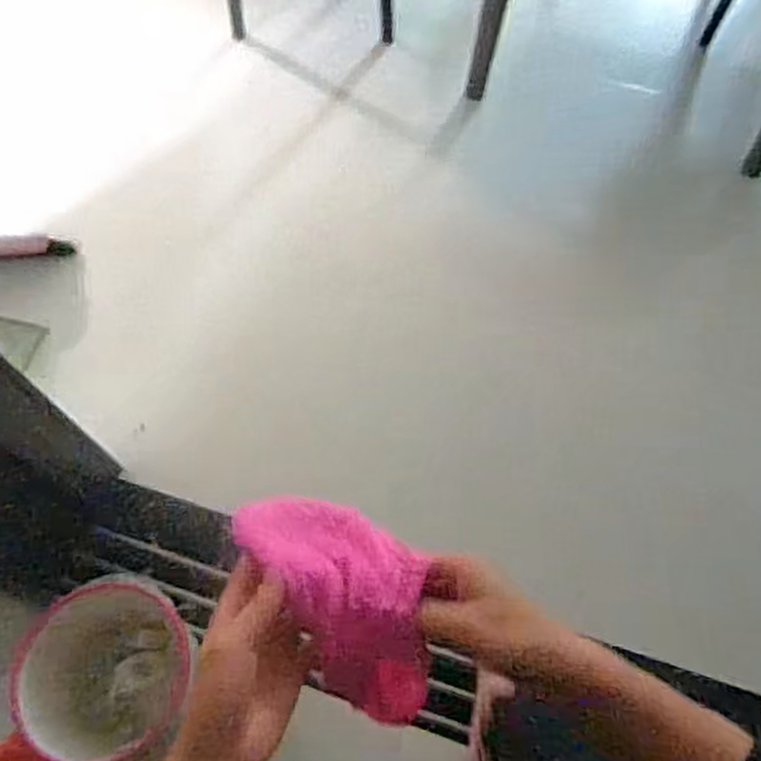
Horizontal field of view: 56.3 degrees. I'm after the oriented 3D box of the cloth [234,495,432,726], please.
[{"bbox_3d":[-0.017,0.140,0.463,0.082,0.067,0.154,-32,69,-15],"label":"cloth"}]

